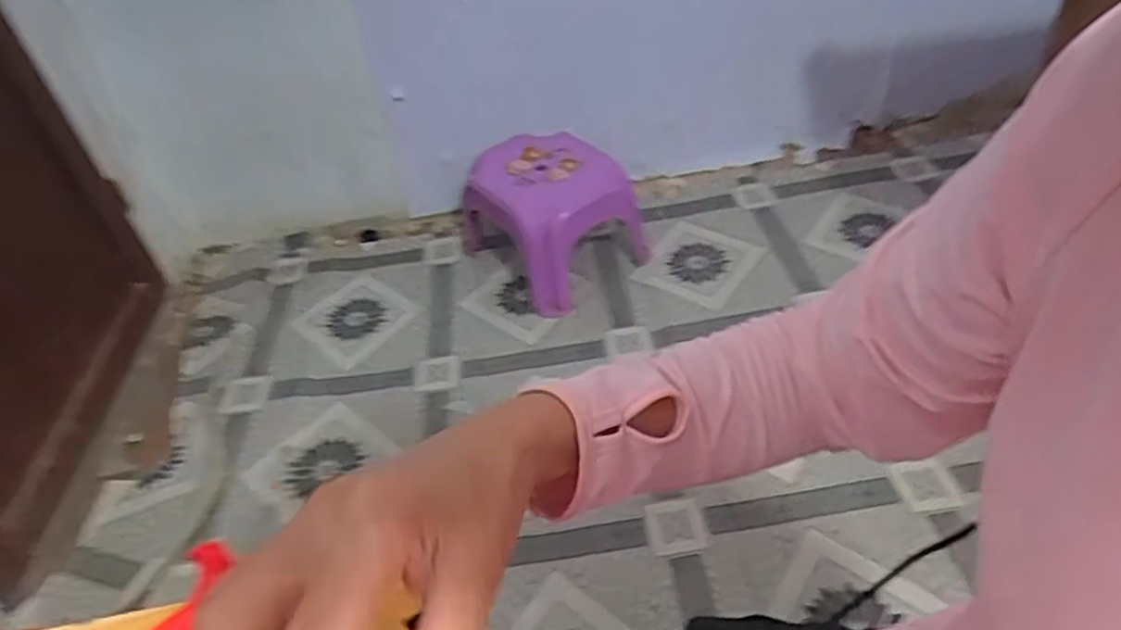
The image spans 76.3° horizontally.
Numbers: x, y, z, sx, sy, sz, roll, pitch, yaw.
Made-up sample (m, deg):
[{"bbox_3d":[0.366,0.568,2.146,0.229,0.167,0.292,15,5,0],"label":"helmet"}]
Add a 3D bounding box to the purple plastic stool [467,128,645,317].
[{"bbox_3d":[-0.005,-0.205,1.455,0.278,0.249,0.297,29,52,35],"label":"purple plastic stool"}]

